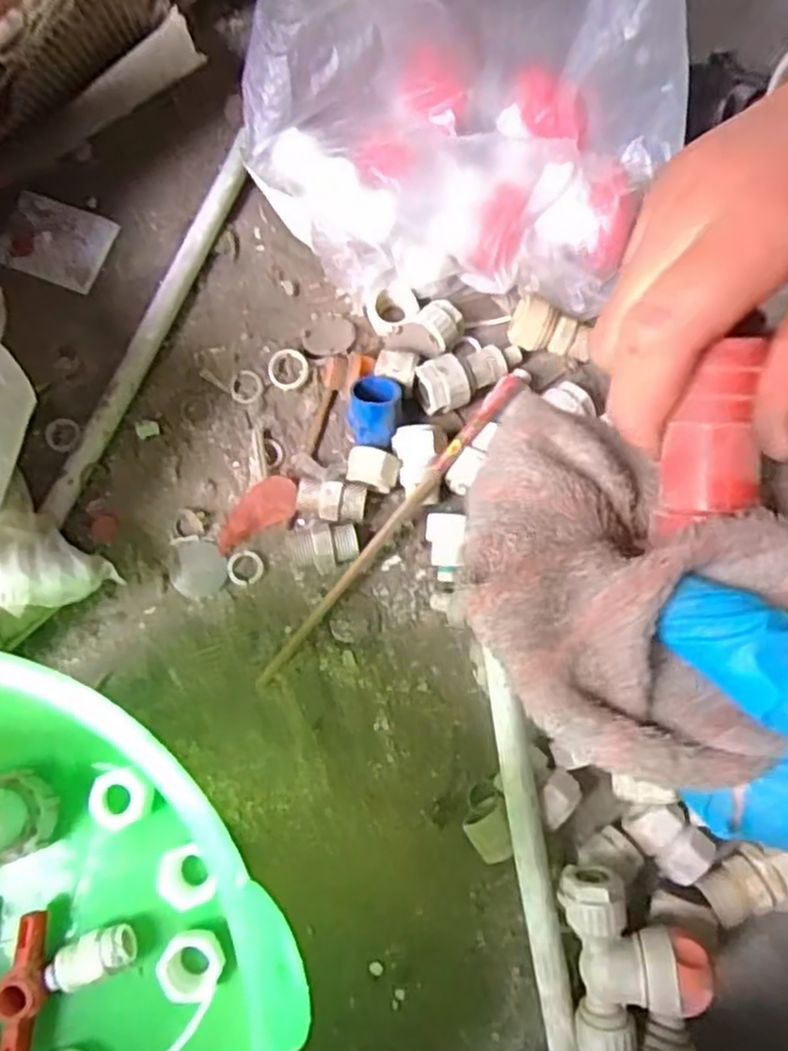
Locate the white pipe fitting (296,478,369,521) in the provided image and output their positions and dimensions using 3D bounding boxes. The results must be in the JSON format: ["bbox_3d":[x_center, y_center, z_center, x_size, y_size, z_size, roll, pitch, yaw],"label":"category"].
[{"bbox_3d":[-0.038,-0.014,0.444,0.043,0.020,0.022,11,78,3],"label":"white pipe fitting"}]

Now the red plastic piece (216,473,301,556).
[{"bbox_3d":[-0.083,-0.008,0.443,0.057,0.011,0.025,-33,79,-7],"label":"red plastic piece"}]

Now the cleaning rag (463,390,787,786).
[{"bbox_3d":[0.082,0.014,0.204,0.127,0.071,0.104,18,78,4],"label":"cleaning rag"}]

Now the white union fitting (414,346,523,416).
[{"bbox_3d":[0.048,-0.091,0.455,0.067,0.031,0.031,-17,78,-3],"label":"white union fitting"}]

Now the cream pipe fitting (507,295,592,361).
[{"bbox_3d":[0.098,-0.121,0.465,0.051,0.023,0.028,15,78,4],"label":"cream pipe fitting"}]

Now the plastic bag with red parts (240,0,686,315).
[{"bbox_3d":[0.037,-0.229,0.414,0.236,0.172,0.145,7,78,2],"label":"plastic bag with red parts"}]

